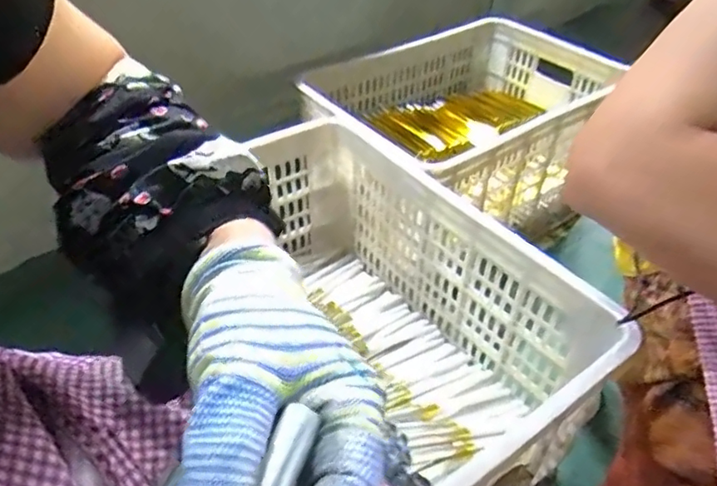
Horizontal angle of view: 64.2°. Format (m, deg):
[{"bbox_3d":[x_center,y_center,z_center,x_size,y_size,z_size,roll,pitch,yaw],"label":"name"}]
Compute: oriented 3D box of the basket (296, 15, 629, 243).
[{"bbox_3d":[0.181,-0.188,1.017,0.489,0.260,0.345,-29,49,-30],"label":"basket"}]

